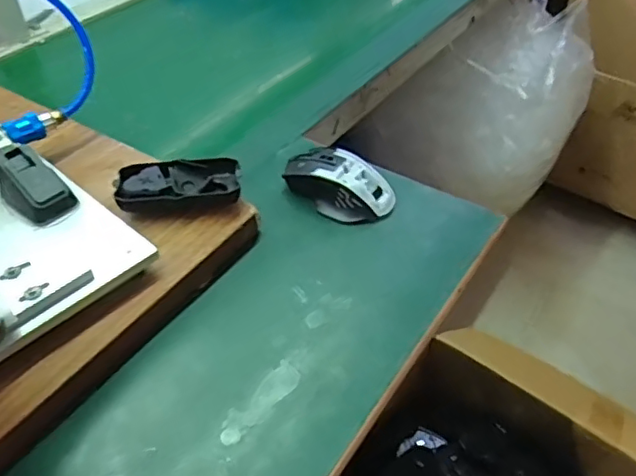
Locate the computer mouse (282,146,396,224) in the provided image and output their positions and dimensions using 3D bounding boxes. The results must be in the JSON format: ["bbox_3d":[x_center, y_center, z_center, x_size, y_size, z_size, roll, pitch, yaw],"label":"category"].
[{"bbox_3d":[0.020,-0.056,0.583,0.111,0.037,0.062,26,50,23],"label":"computer mouse"}]

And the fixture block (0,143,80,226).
[{"bbox_3d":[-0.240,-0.046,0.494,0.065,0.038,0.041,32,52,27],"label":"fixture block"}]

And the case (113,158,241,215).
[{"bbox_3d":[-0.126,-0.047,0.537,0.107,0.031,0.046,-10,46,-11],"label":"case"}]

